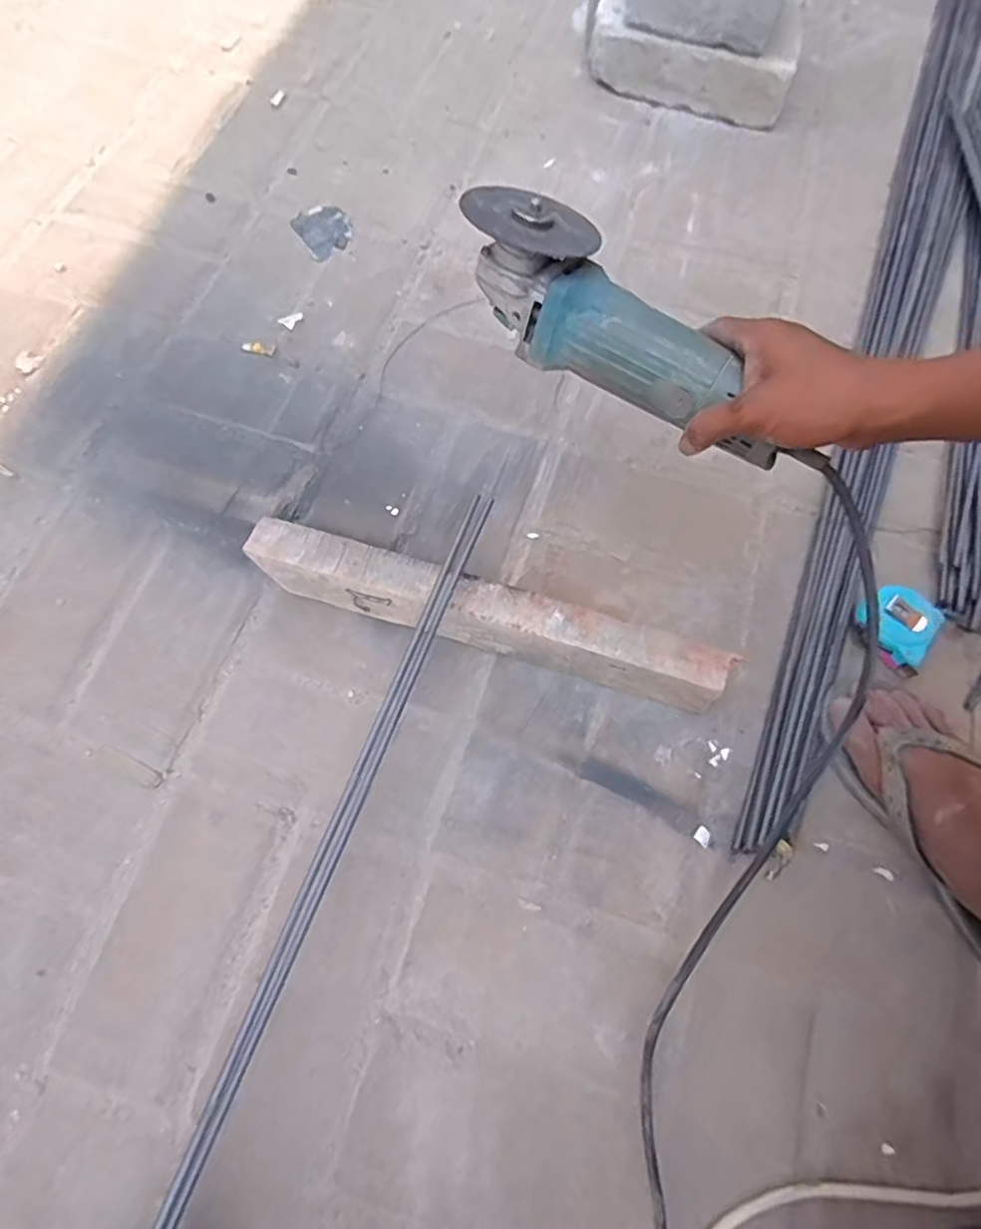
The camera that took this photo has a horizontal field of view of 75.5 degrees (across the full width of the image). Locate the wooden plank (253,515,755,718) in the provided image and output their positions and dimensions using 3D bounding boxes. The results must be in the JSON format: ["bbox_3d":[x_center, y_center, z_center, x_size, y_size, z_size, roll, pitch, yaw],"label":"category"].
[{"bbox_3d":[-0.005,0.001,0.551,0.405,0.063,0.046,16,68,4],"label":"wooden plank"}]

